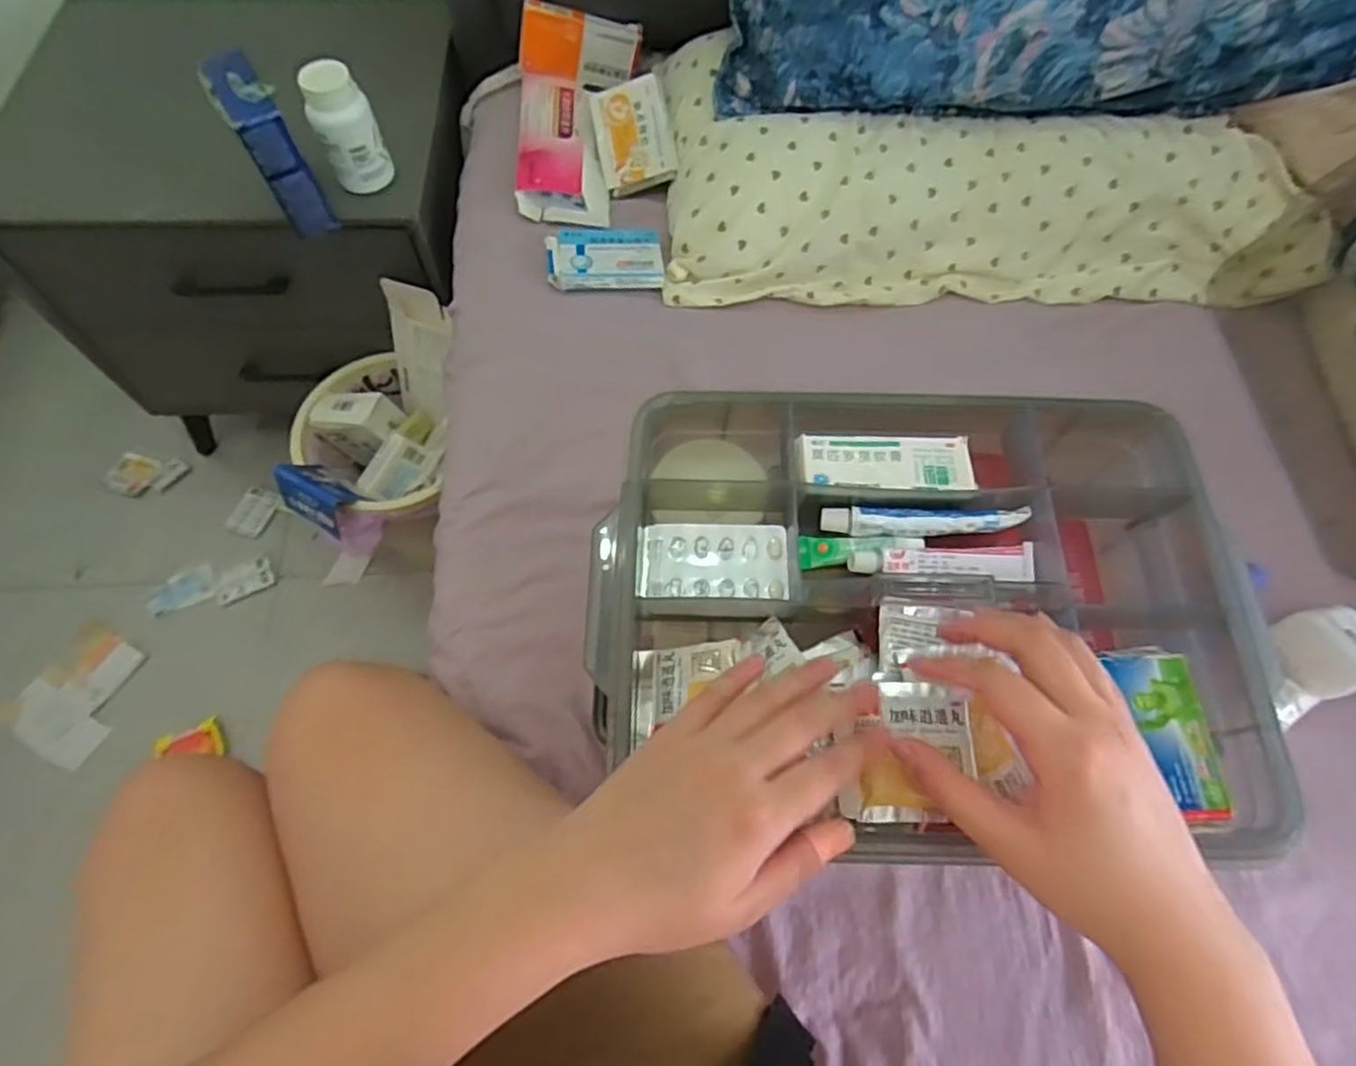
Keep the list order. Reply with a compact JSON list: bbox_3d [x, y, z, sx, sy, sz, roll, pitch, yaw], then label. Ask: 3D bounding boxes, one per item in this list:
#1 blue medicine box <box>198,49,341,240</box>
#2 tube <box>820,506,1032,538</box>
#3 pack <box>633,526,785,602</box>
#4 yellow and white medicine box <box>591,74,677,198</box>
[{"bbox_3d":[-0.380,-0.356,0.661,0.049,0.122,0.100,-33,69,-18],"label":"blue medicine box"},{"bbox_3d":[0.147,-0.007,0.423,0.117,0.018,0.018,5,63,-1],"label":"tube"},{"bbox_3d":[0.021,0.018,0.423,0.089,0.011,0.046,2,63,-2],"label":"pack"},{"bbox_3d":[-0.046,-0.418,0.748,0.076,0.014,0.101,-9,103,18],"label":"yellow and white medicine box"}]

